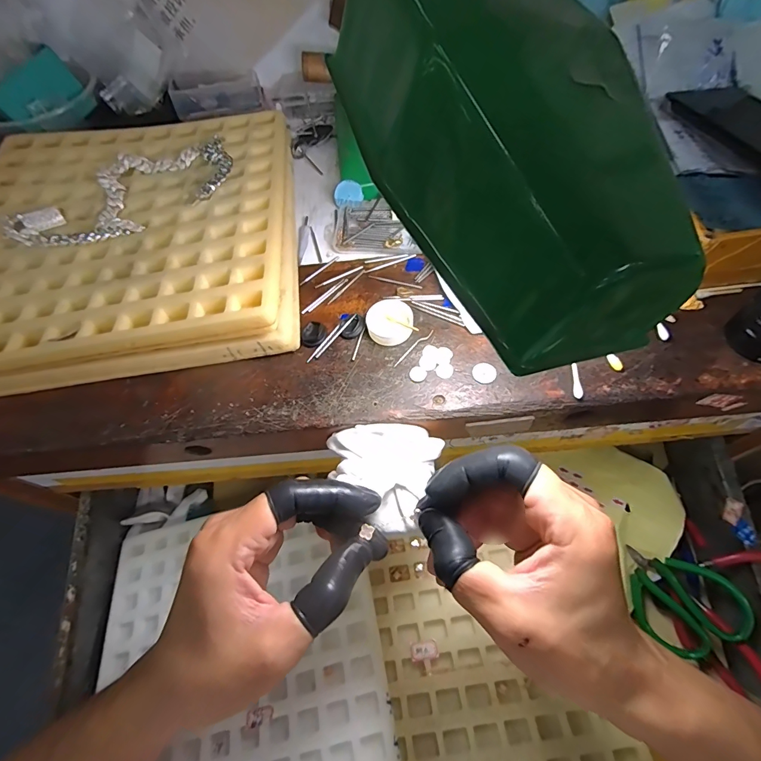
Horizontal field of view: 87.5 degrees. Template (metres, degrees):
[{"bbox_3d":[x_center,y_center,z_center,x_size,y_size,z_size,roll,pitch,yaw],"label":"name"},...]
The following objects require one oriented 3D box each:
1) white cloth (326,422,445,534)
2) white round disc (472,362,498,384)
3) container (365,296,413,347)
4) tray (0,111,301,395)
[{"bbox_3d":[-0.002,0.054,0.250,0.068,0.017,0.062,18,64,12],"label":"white cloth"},{"bbox_3d":[0.068,-0.005,0.261,0.015,0.004,0.015,-2,61,4],"label":"white round disc"},{"bbox_3d":[0.007,-0.041,0.280,0.032,0.012,0.032,-2,61,4],"label":"container"},{"bbox_3d":[-0.201,-0.126,0.324,0.270,0.035,0.259,-9,60,1],"label":"tray"}]

